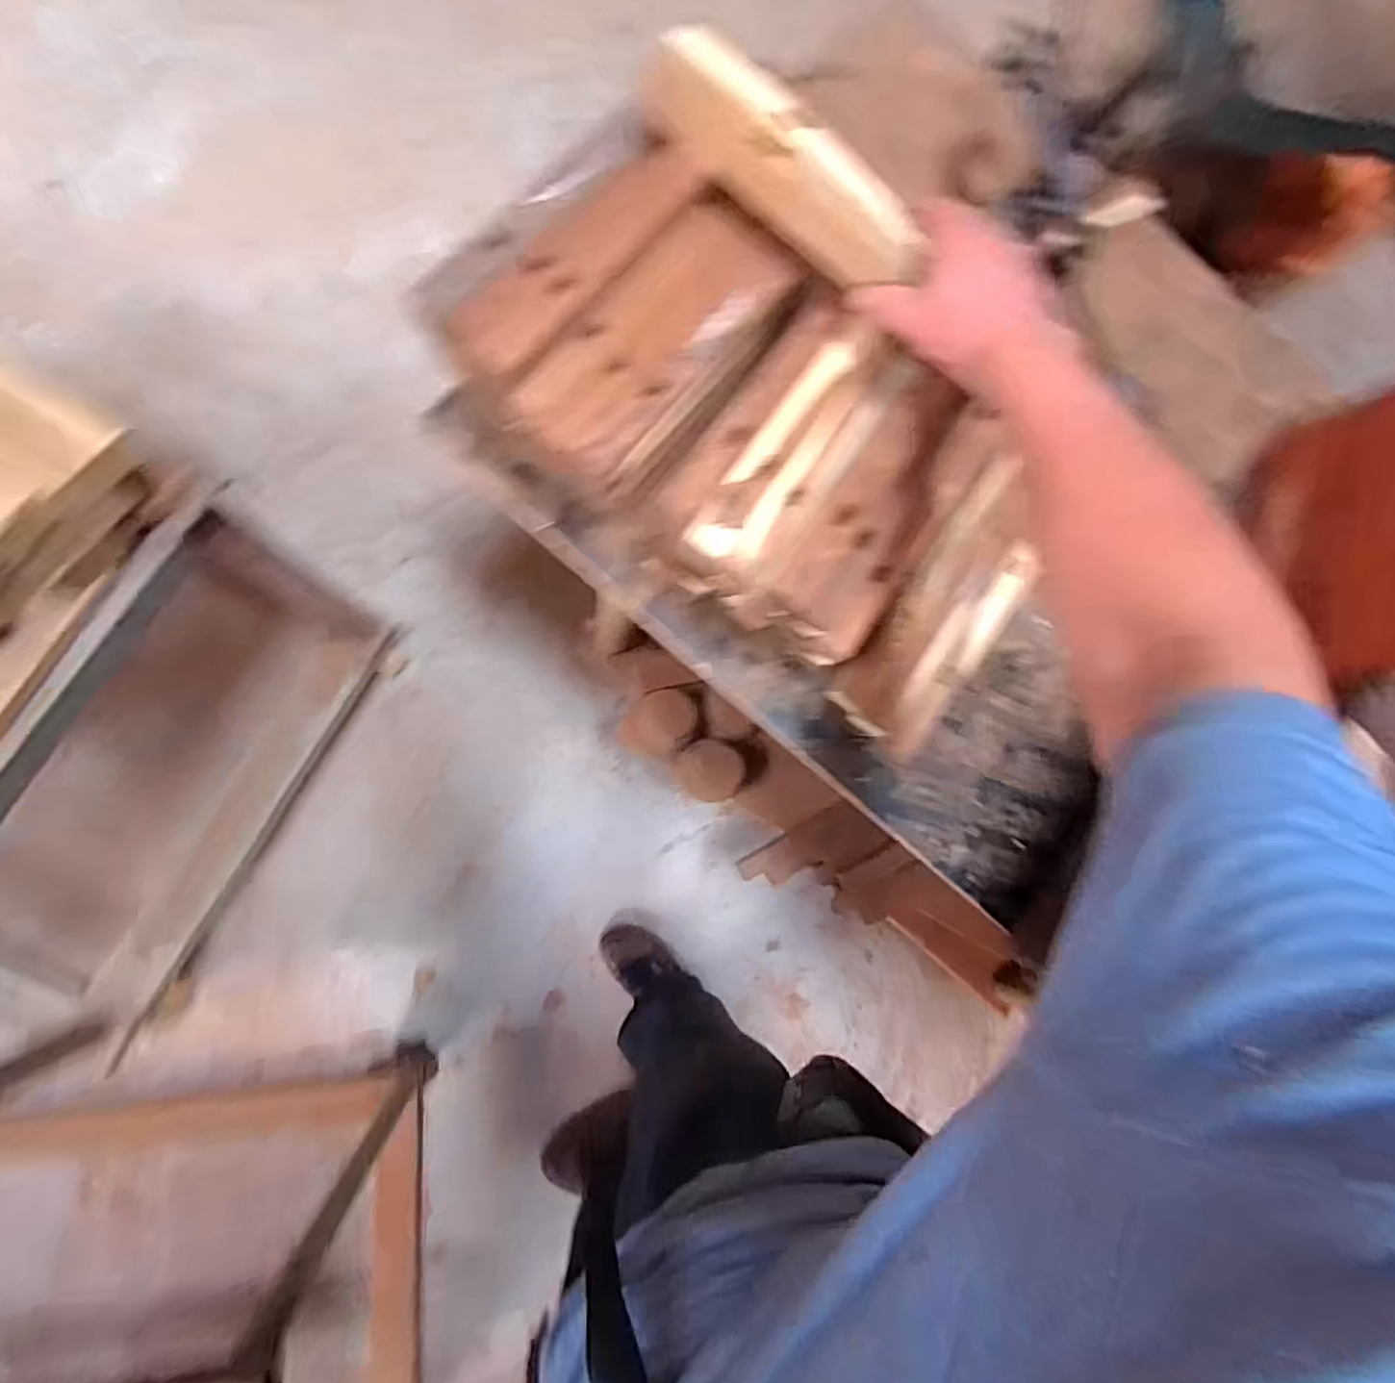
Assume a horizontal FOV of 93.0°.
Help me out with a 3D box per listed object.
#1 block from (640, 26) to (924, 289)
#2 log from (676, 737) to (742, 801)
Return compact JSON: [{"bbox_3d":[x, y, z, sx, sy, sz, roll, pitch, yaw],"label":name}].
[{"bbox_3d":[0.063,-0.361,0.458,0.219,0.045,0.054,39,81,-3],"label":"block"},{"bbox_3d":[0.019,0.122,1.035,0.099,0.066,0.094,1,82,-9],"label":"log"}]

